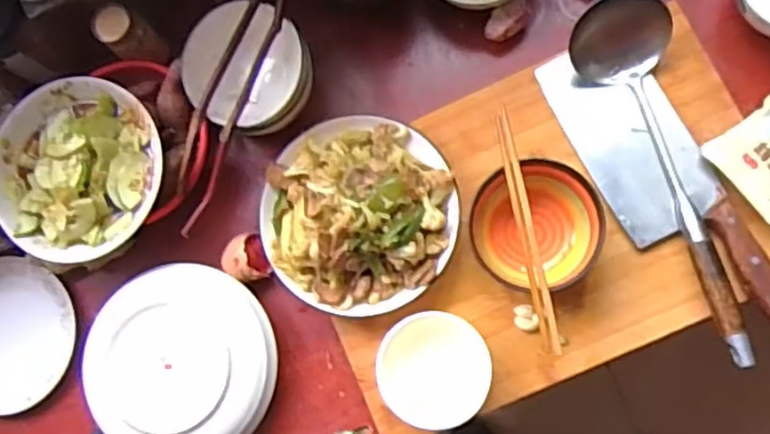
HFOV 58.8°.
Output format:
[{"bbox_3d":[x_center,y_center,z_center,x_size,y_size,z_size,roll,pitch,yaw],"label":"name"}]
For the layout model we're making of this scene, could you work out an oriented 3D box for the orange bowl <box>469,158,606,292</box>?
[{"bbox_3d":[0.143,0.008,0.652,0.118,0.051,0.117,0,85,5],"label":"orange bowl"}]

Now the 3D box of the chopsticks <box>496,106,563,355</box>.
[{"bbox_3d":[0.127,0.010,0.617,0.015,0.016,0.223,-11,84,4],"label":"chopsticks"}]

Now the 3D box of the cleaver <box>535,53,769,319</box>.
[{"bbox_3d":[0.265,-0.035,0.672,0.098,0.019,0.316,-28,72,7],"label":"cleaver"}]

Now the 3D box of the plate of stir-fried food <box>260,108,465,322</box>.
[{"bbox_3d":[-0.029,-0.004,0.666,0.192,0.061,0.192,0,85,5],"label":"plate of stir-fried food"}]

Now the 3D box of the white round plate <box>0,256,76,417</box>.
[{"bbox_3d":[-0.428,0.131,0.759,0.156,0.034,0.168,0,85,5],"label":"white round plate"}]

